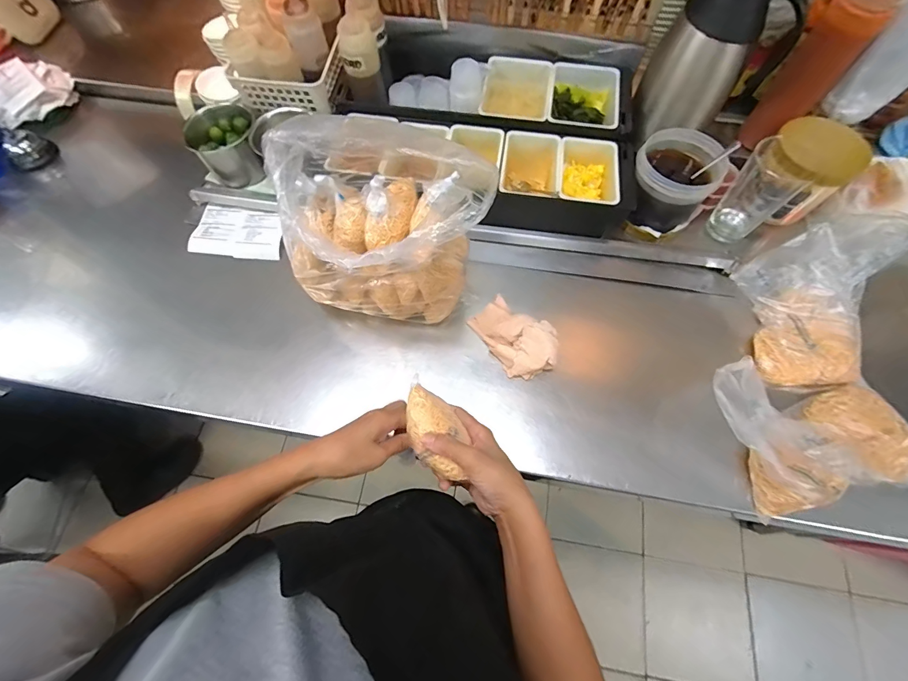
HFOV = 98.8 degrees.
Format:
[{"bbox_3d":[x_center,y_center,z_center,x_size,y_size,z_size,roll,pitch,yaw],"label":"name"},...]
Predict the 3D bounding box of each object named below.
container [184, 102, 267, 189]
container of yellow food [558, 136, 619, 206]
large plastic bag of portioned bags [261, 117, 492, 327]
[{"bbox_3d":[-0.394,-0.342,0.686,0.103,0.087,0.108,-36,72,-13],"label":"container"},{"bbox_3d":[0.210,-0.258,0.623,0.088,0.059,0.138,9,68,4],"label":"container of yellow food"},{"bbox_3d":[-0.084,-0.122,0.479,0.226,0.284,0.139,13,68,6],"label":"large plastic bag of portioned bags"}]

